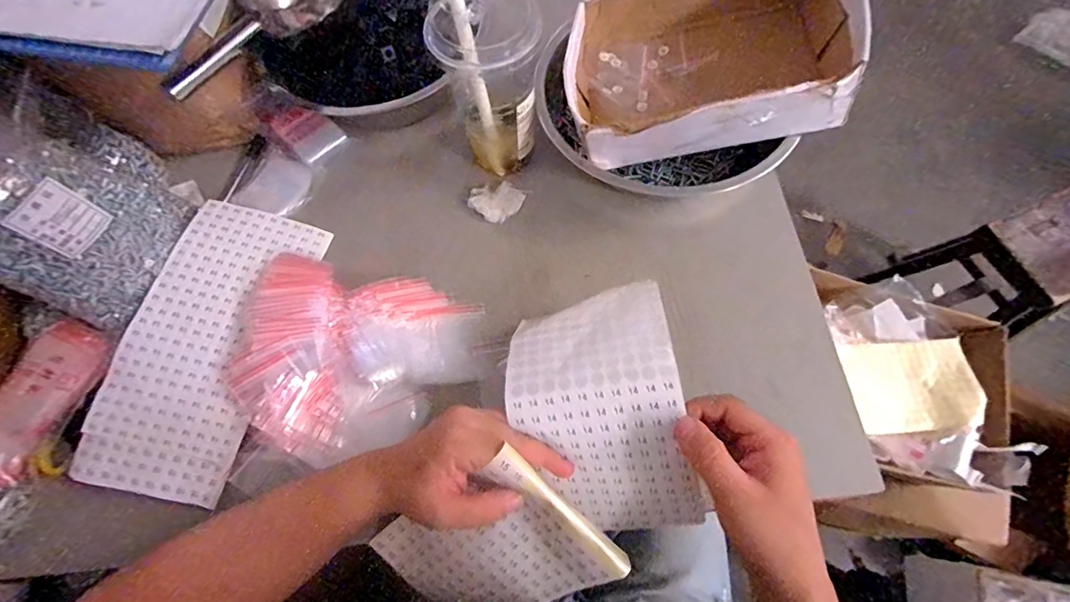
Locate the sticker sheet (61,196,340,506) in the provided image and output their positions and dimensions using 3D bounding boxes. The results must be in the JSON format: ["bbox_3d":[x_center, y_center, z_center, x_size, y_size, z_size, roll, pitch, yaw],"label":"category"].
[{"bbox_3d":[-0.297,0.033,0.424,0.120,0.031,0.264,10,70,7],"label":"sticker sheet"}]

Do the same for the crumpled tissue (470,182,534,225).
[{"bbox_3d":[-0.041,-0.107,0.487,0.051,0.014,0.049,29,73,13],"label":"crumpled tissue"}]

